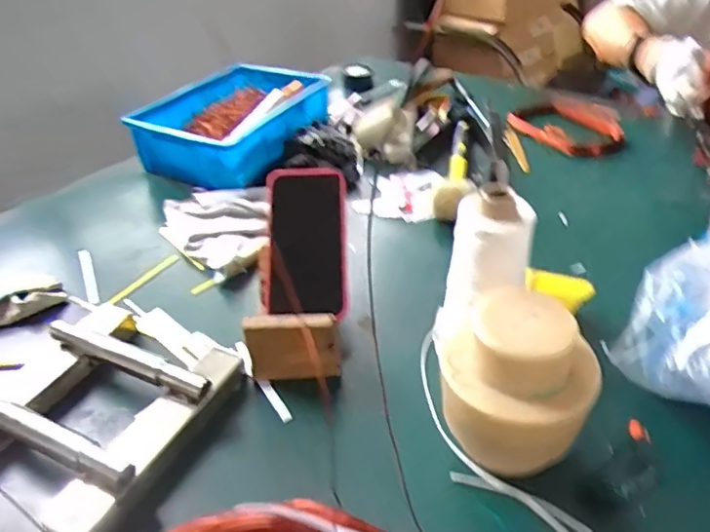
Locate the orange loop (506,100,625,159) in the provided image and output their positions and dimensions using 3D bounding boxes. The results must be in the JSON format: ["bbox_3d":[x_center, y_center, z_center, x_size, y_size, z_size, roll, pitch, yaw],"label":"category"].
[{"bbox_3d":[0.342,-0.239,0.944,0.112,0.043,0.193,-19,39,-21],"label":"orange loop"}]

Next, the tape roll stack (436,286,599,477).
[{"bbox_3d":[0.119,0.090,0.430,0.108,0.128,0.089,0,37,5],"label":"tape roll stack"}]

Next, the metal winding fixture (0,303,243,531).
[{"bbox_3d":[-0.220,0.116,0.493,0.181,0.042,0.193,15,40,23],"label":"metal winding fixture"}]

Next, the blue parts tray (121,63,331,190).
[{"bbox_3d":[-0.189,-0.234,0.902,0.206,0.088,0.310,14,40,22],"label":"blue parts tray"}]

